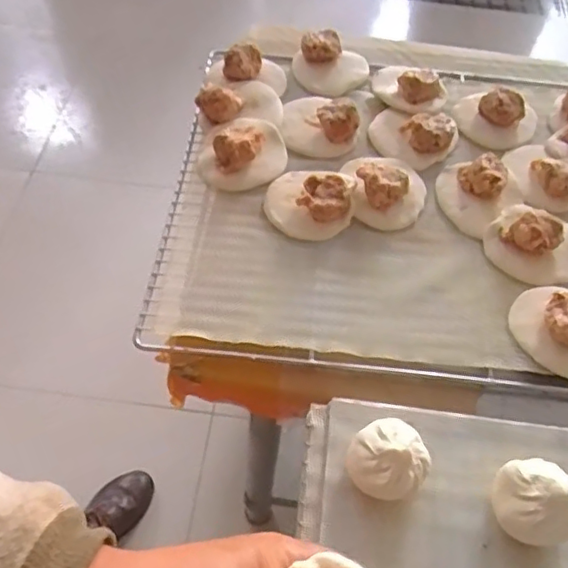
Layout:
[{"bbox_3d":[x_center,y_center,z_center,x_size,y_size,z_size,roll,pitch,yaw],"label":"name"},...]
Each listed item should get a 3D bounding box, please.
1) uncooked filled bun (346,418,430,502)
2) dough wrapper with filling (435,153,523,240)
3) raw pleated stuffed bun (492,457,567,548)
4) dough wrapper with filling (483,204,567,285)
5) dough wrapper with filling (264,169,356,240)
[{"bbox_3d":[0.070,0.124,0.414,0.052,0.047,0.050,1,56,-1],"label":"uncooked filled bun"},{"bbox_3d":[0.190,-0.089,0.584,0.077,0.029,0.083,1,56,-1],"label":"dough wrapper with filling"},{"bbox_3d":[0.166,0.146,0.402,0.049,0.048,0.052,1,56,-1],"label":"raw pleated stuffed bun"},{"bbox_3d":[0.237,-0.041,0.552,0.085,0.033,0.083,1,56,-1],"label":"dough wrapper with filling"},{"bbox_3d":[0.024,-0.083,0.571,0.082,0.034,0.075,10,56,5],"label":"dough wrapper with filling"}]

